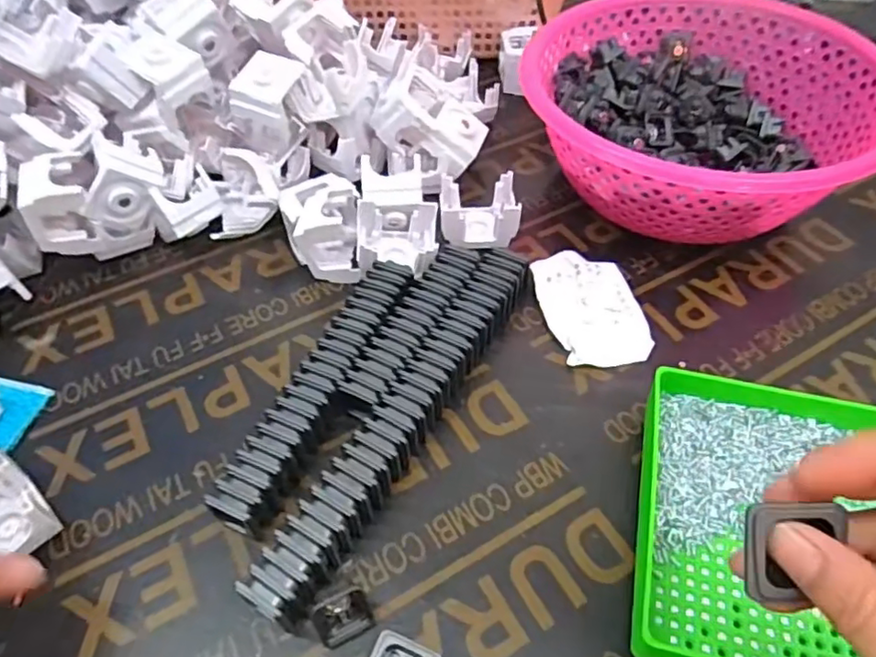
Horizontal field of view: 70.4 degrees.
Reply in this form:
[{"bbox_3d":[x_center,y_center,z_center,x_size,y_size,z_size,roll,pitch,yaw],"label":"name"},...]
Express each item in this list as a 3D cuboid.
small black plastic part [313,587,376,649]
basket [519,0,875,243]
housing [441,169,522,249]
[{"bbox_3d":[-0.045,0.136,0.295,0.025,0.021,0.018,-24,55,-16],"label":"small black plastic part"},{"bbox_3d":[0.190,-0.154,0.477,0.242,0.093,0.222,8,52,8],"label":"basket"},{"bbox_3d":[0.030,-0.085,0.466,0.055,0.042,0.050,-3,52,-1],"label":"housing"}]

